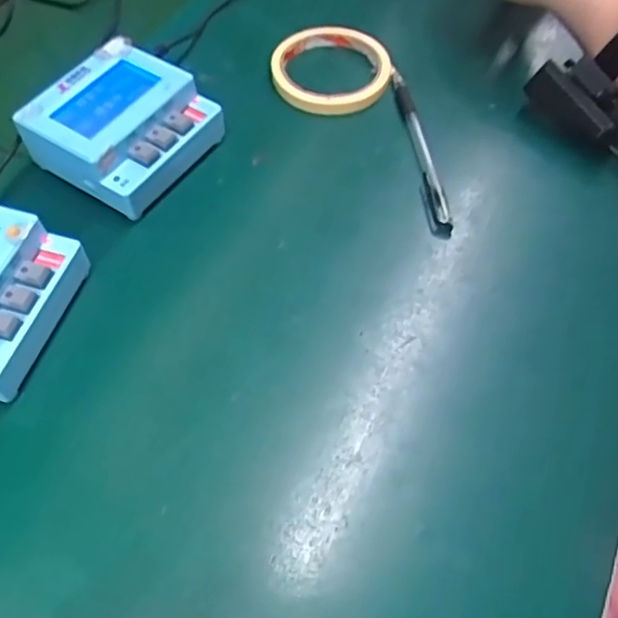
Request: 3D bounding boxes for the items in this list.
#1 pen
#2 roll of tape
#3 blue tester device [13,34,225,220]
[{"bbox_3d":[0.080,-0.117,0.459,0.016,0.012,0.156,-6,58,-2],"label":"pen"},{"bbox_3d":[0.019,-0.190,0.502,0.090,0.018,0.086,-1,58,1],"label":"roll of tape"},{"bbox_3d":[-0.130,-0.127,0.446,0.098,0.050,0.102,29,63,18],"label":"blue tester device"}]

